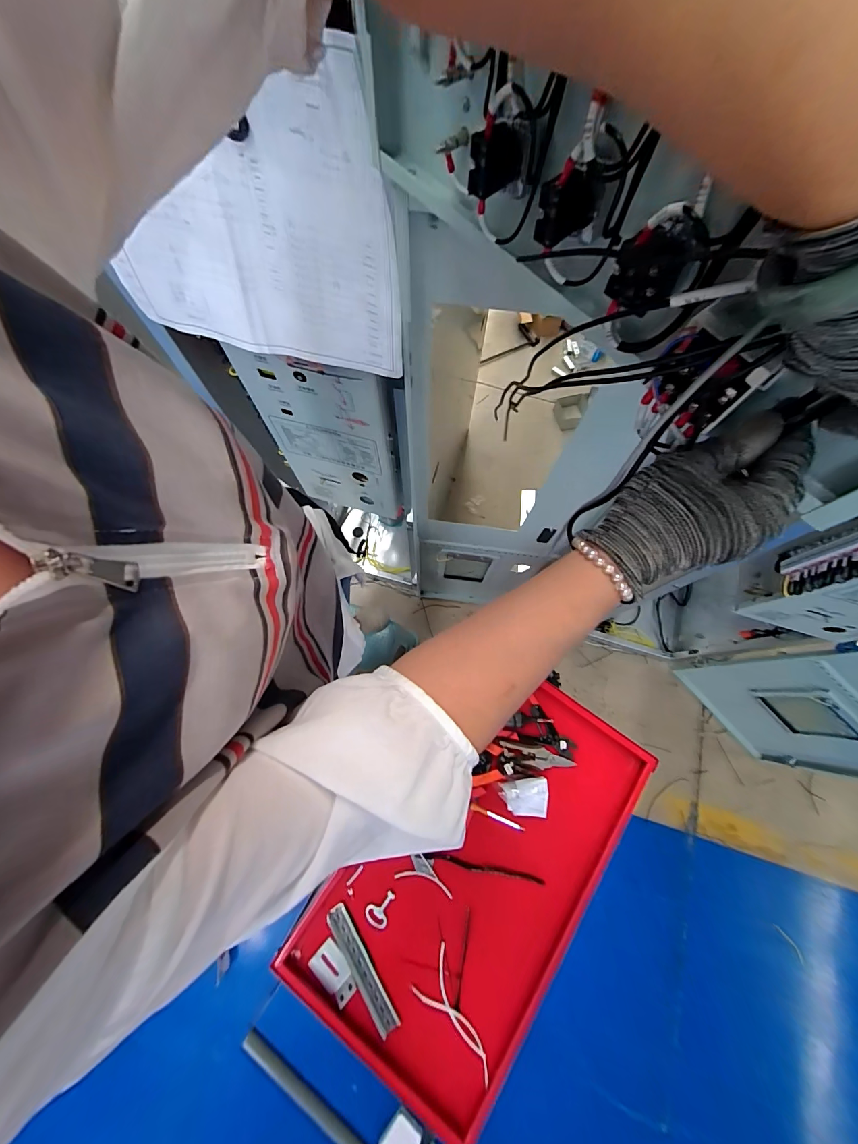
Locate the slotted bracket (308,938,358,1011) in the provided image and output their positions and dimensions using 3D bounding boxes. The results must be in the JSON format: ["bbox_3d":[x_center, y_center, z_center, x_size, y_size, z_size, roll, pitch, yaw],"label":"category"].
[{"bbox_3d":[-0.179,0.759,0.728,0.094,0.014,0.055,41,69,19],"label":"slotted bracket"}]

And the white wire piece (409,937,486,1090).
[{"bbox_3d":[0.053,0.781,0.681,0.086,0.016,0.167,-44,58,-14],"label":"white wire piece"}]

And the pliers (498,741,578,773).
[{"bbox_3d":[0.229,0.395,0.810,0.153,0.013,0.047,10,72,2],"label":"pliers"}]

